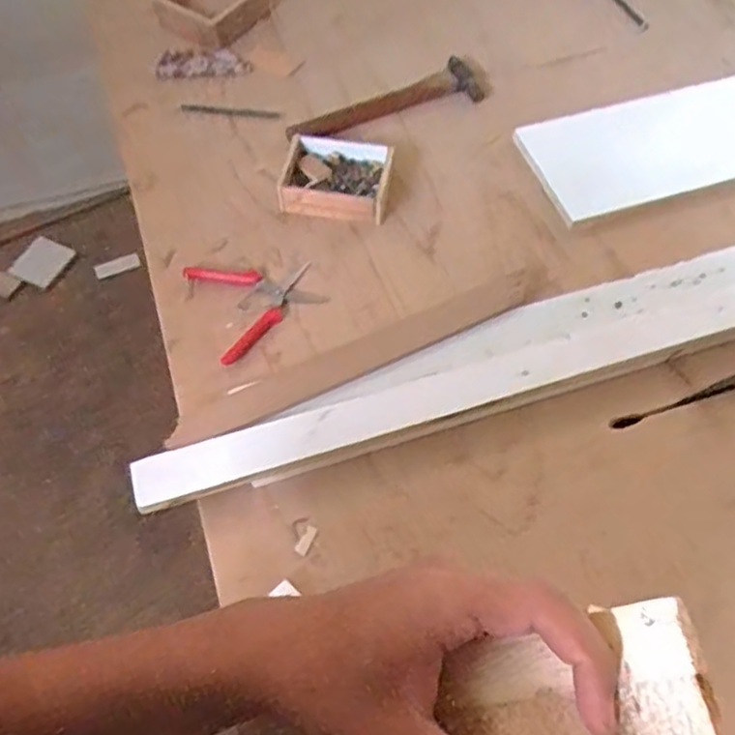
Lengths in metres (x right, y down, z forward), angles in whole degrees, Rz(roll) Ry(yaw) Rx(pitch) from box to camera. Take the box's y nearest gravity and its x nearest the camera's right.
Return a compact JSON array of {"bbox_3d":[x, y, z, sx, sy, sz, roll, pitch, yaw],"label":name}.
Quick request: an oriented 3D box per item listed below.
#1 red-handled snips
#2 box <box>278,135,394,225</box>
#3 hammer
[{"bbox_3d":[-0.134,-0.090,0.835,0.145,0.012,0.149,-23,62,-10],"label":"red-handled snips"},{"bbox_3d":[-0.042,-0.255,0.911,0.148,0.046,0.115,5,61,6],"label":"box"},{"bbox_3d":[0.029,-0.390,1.001,0.297,0.030,0.065,-21,62,-9],"label":"hammer"}]

